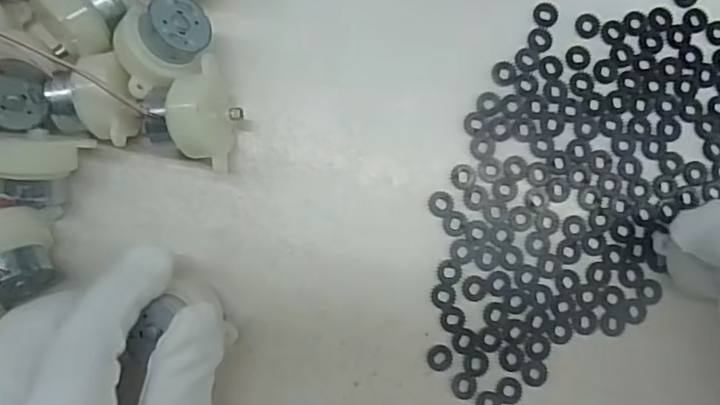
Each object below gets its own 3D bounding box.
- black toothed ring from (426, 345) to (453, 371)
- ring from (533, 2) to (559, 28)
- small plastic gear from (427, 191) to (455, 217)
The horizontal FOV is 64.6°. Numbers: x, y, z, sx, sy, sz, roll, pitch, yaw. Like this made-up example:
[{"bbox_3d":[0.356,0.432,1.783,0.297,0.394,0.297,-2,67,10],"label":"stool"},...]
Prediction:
[{"bbox_3d":[0.033,0.064,0.233,0.011,0.004,0.011,0,86,-2],"label":"black toothed ring"},{"bbox_3d":[0.080,-0.081,0.244,0.011,0.004,0.011,0,86,-2],"label":"ring"},{"bbox_3d":[0.034,0.001,0.237,0.011,0.004,0.011,3,86,-1],"label":"small plastic gear"}]

